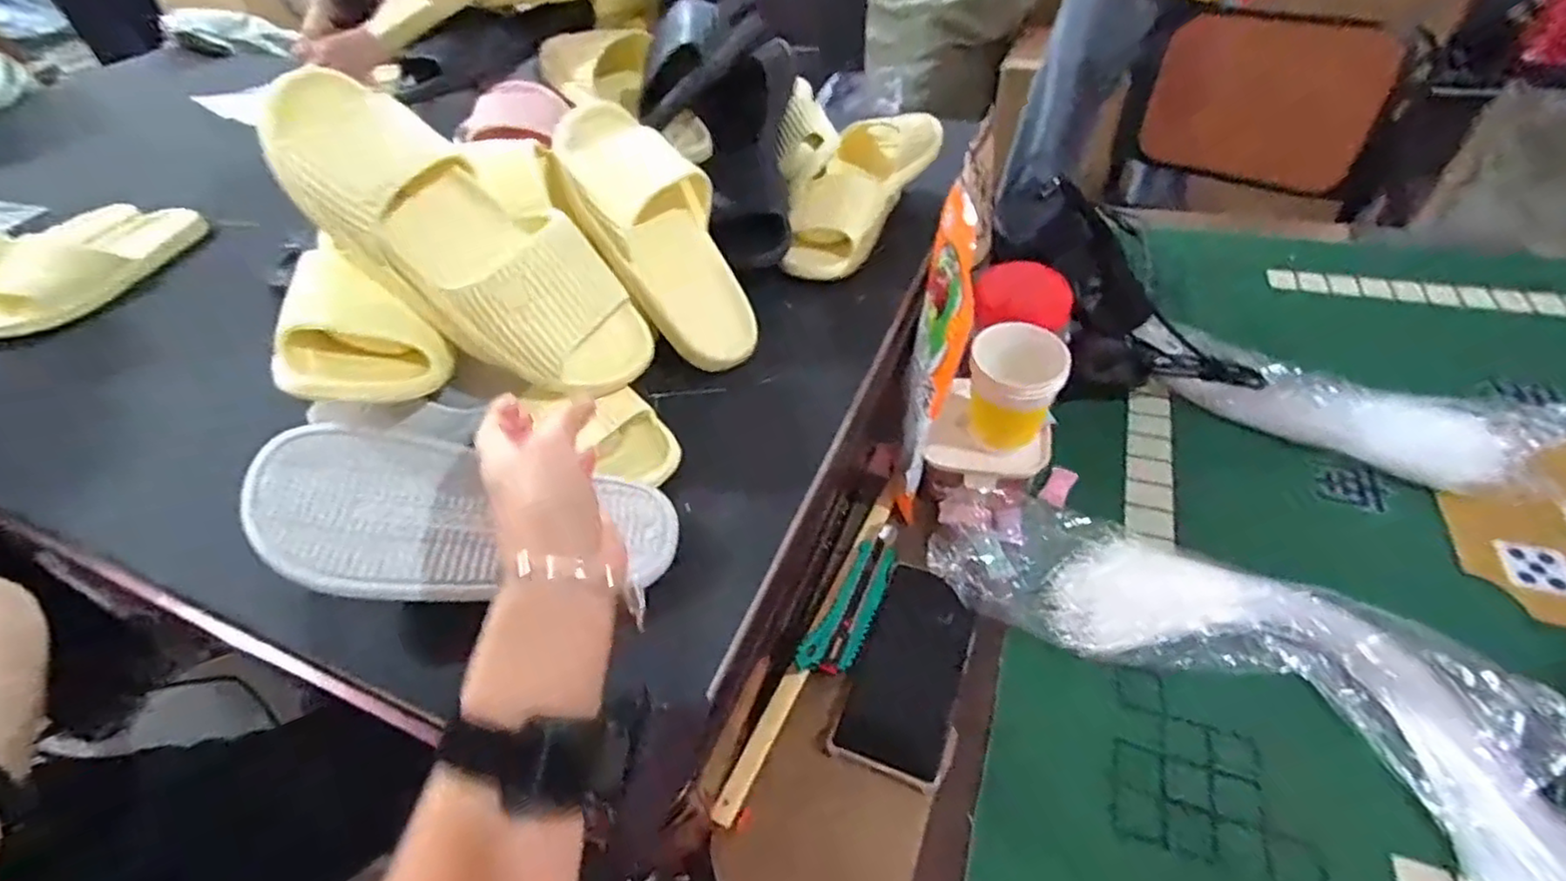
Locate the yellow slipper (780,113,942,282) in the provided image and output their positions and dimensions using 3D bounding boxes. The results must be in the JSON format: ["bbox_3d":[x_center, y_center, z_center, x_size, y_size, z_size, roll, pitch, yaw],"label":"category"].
[{"bbox_3d":[0.072,-0.276,0.734,0.109,0.081,0.260,22,53,24],"label":"yellow slipper"}]

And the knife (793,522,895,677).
[{"bbox_3d":[0.062,0.127,0.537,0.037,0.014,0.147,20,52,23],"label":"knife"}]

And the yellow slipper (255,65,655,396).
[{"bbox_3d":[-0.227,-0.143,0.477,0.290,0.074,0.097,39,53,-9],"label":"yellow slipper"}]

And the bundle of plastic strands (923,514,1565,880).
[{"bbox_3d":[0.334,0.164,0.452,0.203,0.044,0.470,-34,53,-24],"label":"bundle of plastic strands"}]

